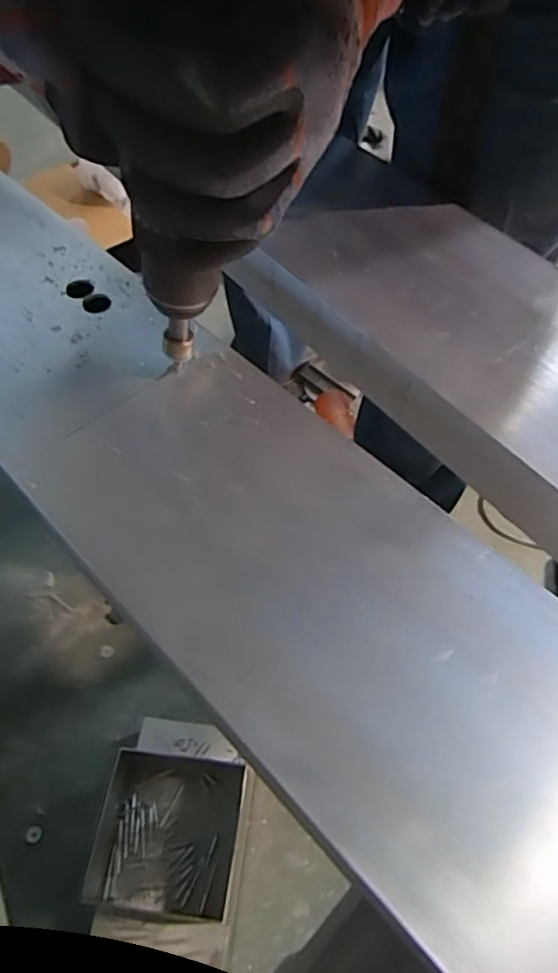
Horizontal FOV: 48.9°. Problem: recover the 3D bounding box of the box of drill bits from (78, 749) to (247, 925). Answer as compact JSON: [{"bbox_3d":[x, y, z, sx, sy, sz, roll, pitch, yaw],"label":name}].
[{"bbox_3d":[-0.130,0.401,0.714,0.162,0.033,0.163,6,57,5],"label":"box of drill bits"}]

